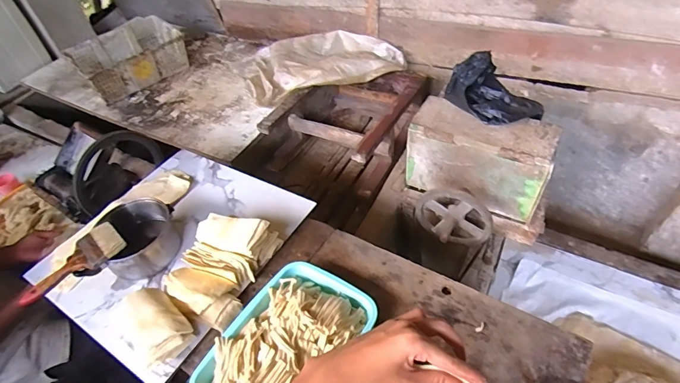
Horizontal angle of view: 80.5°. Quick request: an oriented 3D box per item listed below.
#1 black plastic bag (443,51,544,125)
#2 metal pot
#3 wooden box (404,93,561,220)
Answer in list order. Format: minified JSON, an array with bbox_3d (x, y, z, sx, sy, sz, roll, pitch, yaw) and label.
[{"bbox_3d":[0.387,-0.253,1.014,0.187,0.094,0.225,-32,53,-21],"label":"black plastic bag"},{"bbox_3d":[-0.449,0.111,0.879,0.174,0.101,0.156,-16,49,-8],"label":"metal pot"},{"bbox_3d":[0.364,-0.090,1.075,0.353,0.221,0.119,19,53,22],"label":"wooden box"}]

